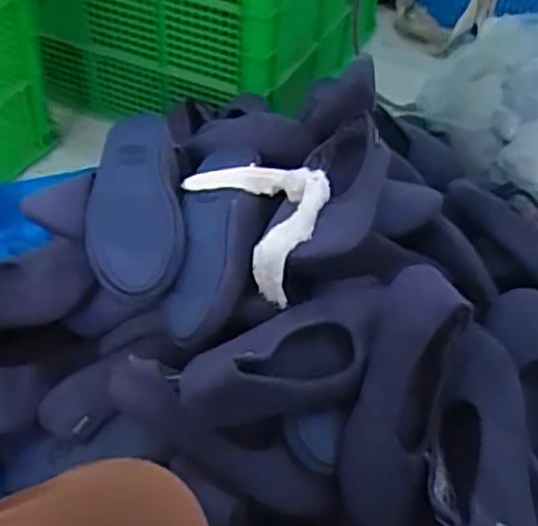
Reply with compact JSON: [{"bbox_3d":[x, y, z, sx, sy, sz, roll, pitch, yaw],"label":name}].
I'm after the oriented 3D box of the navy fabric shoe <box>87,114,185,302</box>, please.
[{"bbox_3d":[-0.149,-0.073,0.806,0.100,0.068,0.225,-4,46,-9],"label":"navy fabric shoe"}]

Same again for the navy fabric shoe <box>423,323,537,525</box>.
[{"bbox_3d":[0.195,0.176,0.677,0.086,0.063,0.237,4,60,0],"label":"navy fabric shoe"}]

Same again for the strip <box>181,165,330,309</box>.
[{"bbox_3d":[-0.007,-0.054,0.786,0.094,0.108,0.166,-26,53,-26],"label":"strip"}]

